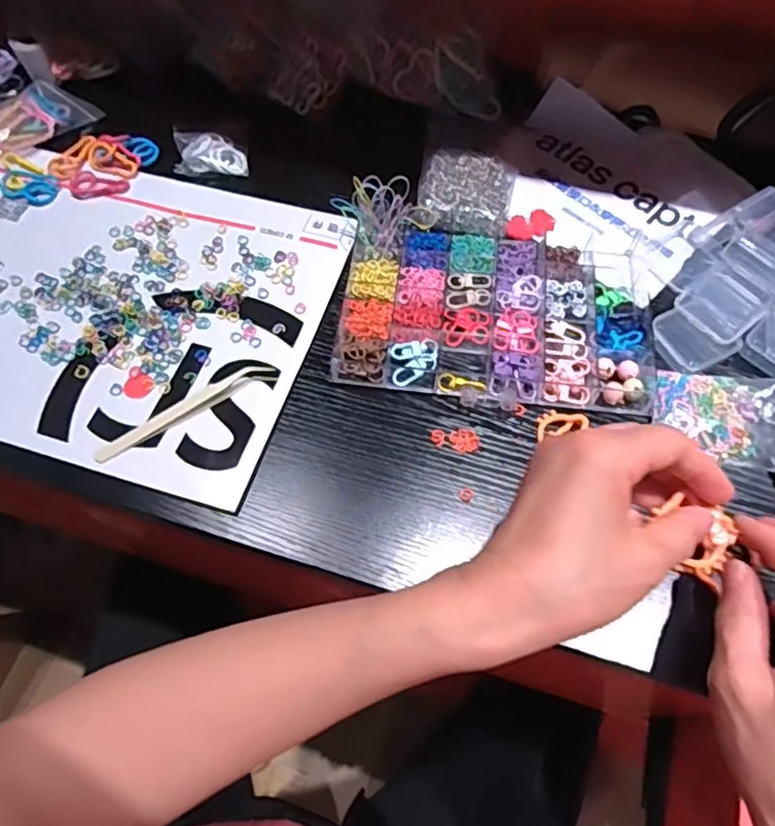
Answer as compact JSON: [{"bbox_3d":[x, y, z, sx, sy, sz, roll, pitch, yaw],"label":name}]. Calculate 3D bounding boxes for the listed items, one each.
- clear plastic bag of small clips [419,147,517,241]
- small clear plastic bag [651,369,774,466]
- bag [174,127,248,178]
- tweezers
[{"bbox_3d":[0.062,-0.174,0.473,0.070,0.010,0.084,12,65,7],"label":"clear plastic bag of small clips"},{"bbox_3d":[0.218,0.004,0.383,0.094,0.010,0.064,6,64,4],"label":"small clear plastic bag"},{"bbox_3d":[-0.144,-0.212,0.492,0.056,0.017,0.041,-4,64,-1],"label":"bag"},{"bbox_3d":[-0.129,-0.003,0.390,0.119,0.006,0.019,-28,67,-12],"label":"tweezers"}]

